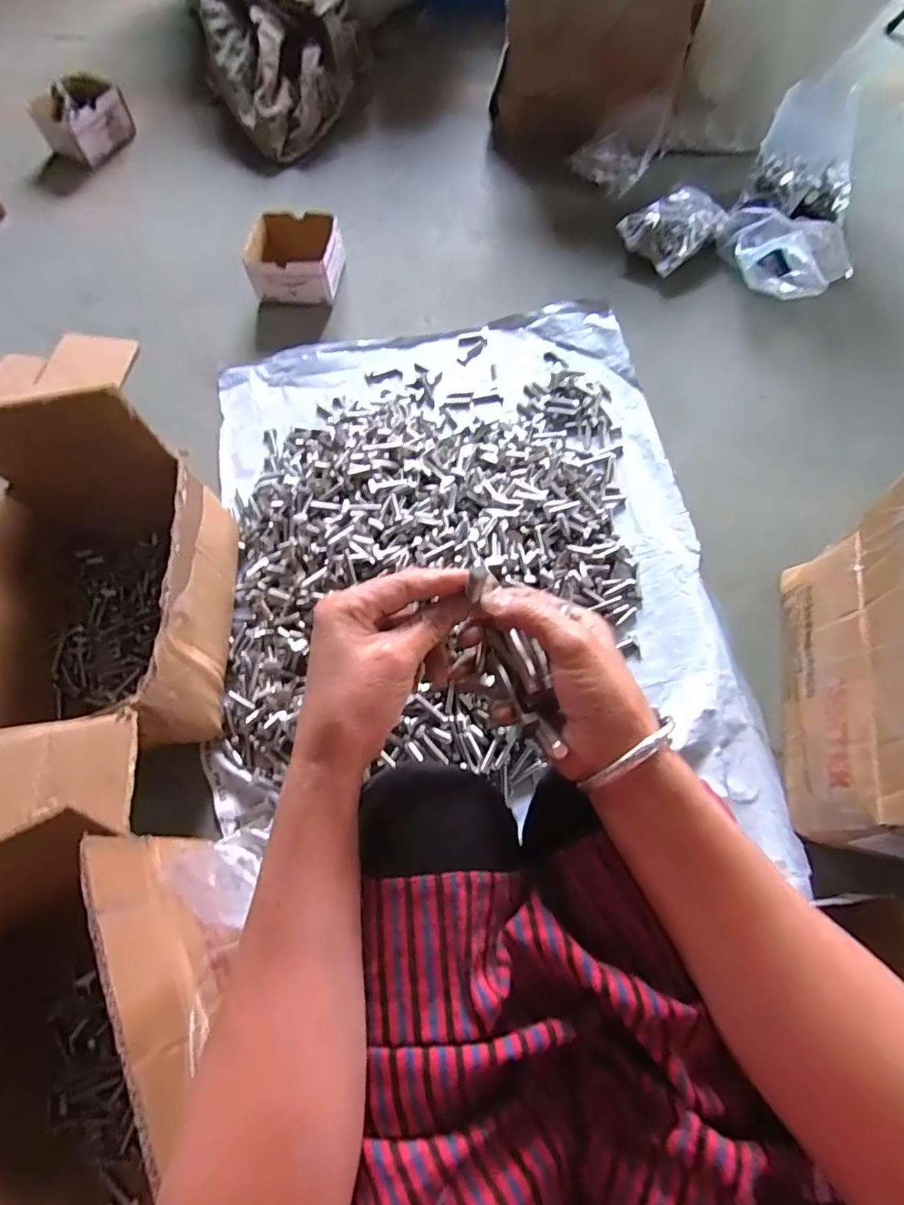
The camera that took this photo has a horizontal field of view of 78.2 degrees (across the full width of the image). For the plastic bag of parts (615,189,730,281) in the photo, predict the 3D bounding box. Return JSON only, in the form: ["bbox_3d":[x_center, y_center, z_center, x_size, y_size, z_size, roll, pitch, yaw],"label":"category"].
[{"bbox_3d":[0.413,-0.695,1.032,0.170,0.055,0.129,-34,70,-11],"label":"plastic bag of parts"}]

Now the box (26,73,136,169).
[{"bbox_3d":[-0.820,-1.080,1.242,0.159,0.081,0.173,32,72,15],"label":"box"}]

